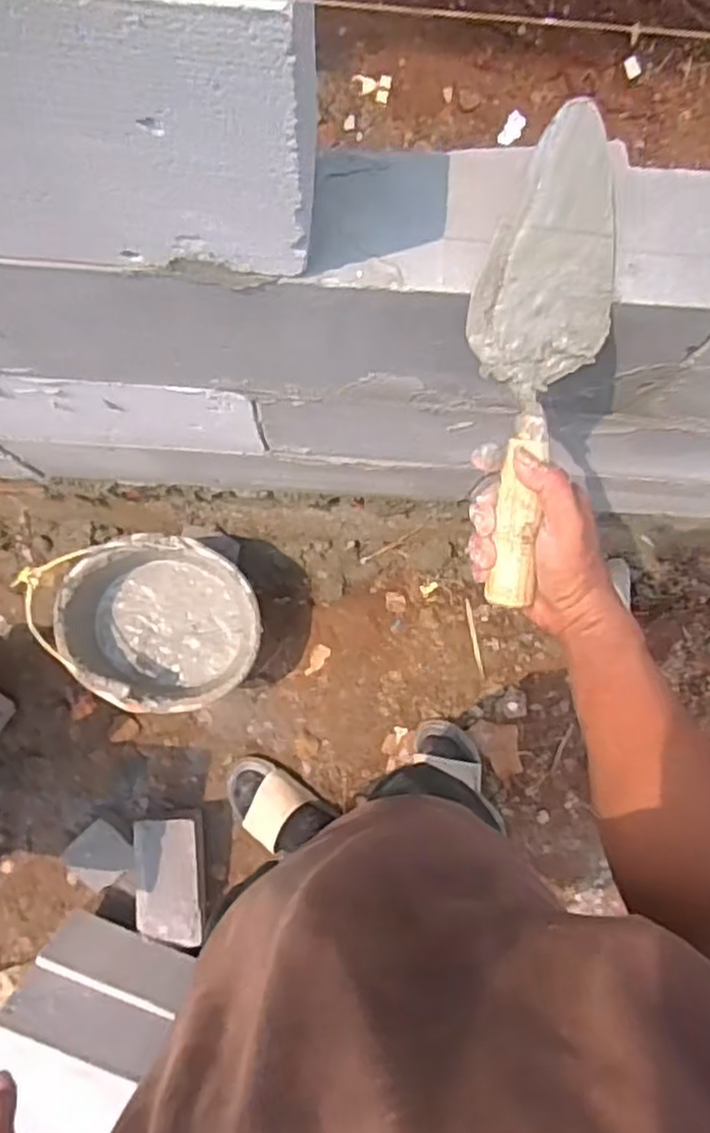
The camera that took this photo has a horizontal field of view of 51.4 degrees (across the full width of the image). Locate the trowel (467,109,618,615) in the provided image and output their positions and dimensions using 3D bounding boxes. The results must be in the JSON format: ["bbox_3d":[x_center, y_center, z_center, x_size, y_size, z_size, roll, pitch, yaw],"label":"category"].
[{"bbox_3d":[0.118,-0.124,0.475,0.087,0.047,0.294,6,97,-1],"label":"trowel"}]

